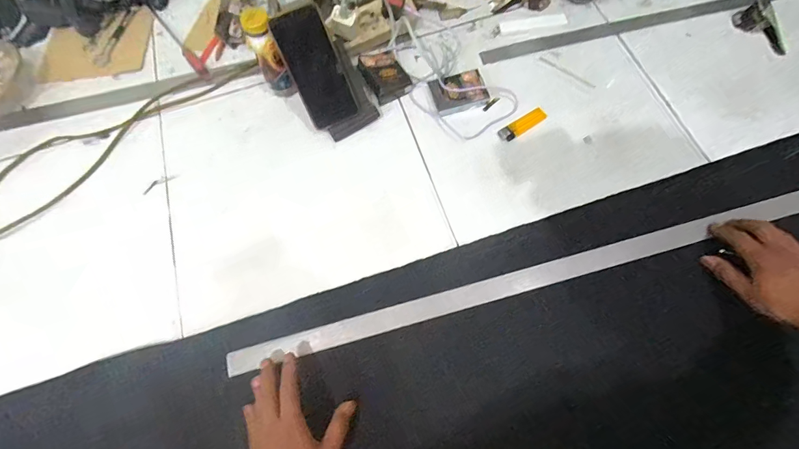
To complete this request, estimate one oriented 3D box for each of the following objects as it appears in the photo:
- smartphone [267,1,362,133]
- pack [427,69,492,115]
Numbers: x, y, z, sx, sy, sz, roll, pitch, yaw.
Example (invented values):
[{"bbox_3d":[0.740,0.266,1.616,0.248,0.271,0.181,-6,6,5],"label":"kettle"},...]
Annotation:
[{"bbox_3d":[-0.123,-0.230,0.575,0.076,0.162,0.014,-27,30,-7],"label":"smartphone"},{"bbox_3d":[0.097,-0.216,0.628,0.087,0.023,0.062,-17,71,-4],"label":"pack"}]

